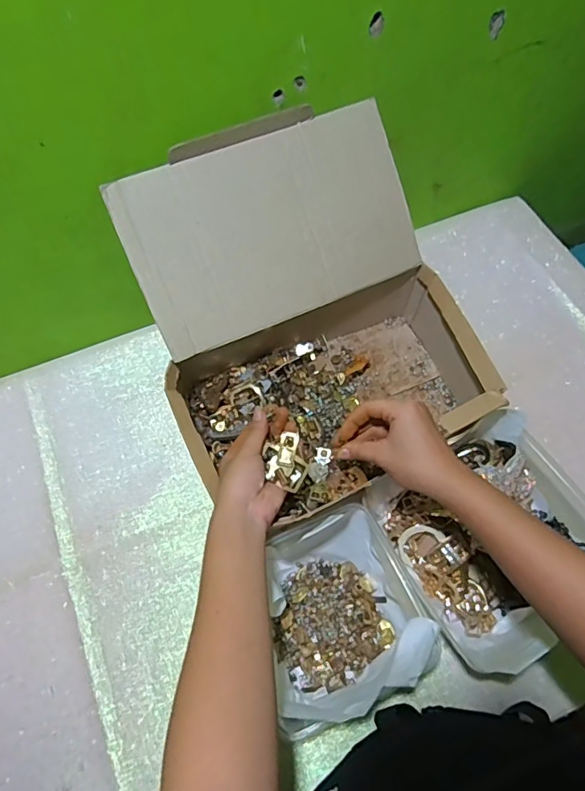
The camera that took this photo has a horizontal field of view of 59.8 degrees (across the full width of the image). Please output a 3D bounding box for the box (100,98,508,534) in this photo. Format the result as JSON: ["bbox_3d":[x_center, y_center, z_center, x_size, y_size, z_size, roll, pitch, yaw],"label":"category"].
[{"bbox_3d":[0.017,-0.078,0.556,0.327,0.230,0.333,-23,63,-10],"label":"box"}]

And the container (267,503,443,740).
[{"bbox_3d":[0.045,0.201,0.481,0.134,0.091,0.160,-18,62,-7],"label":"container"}]

